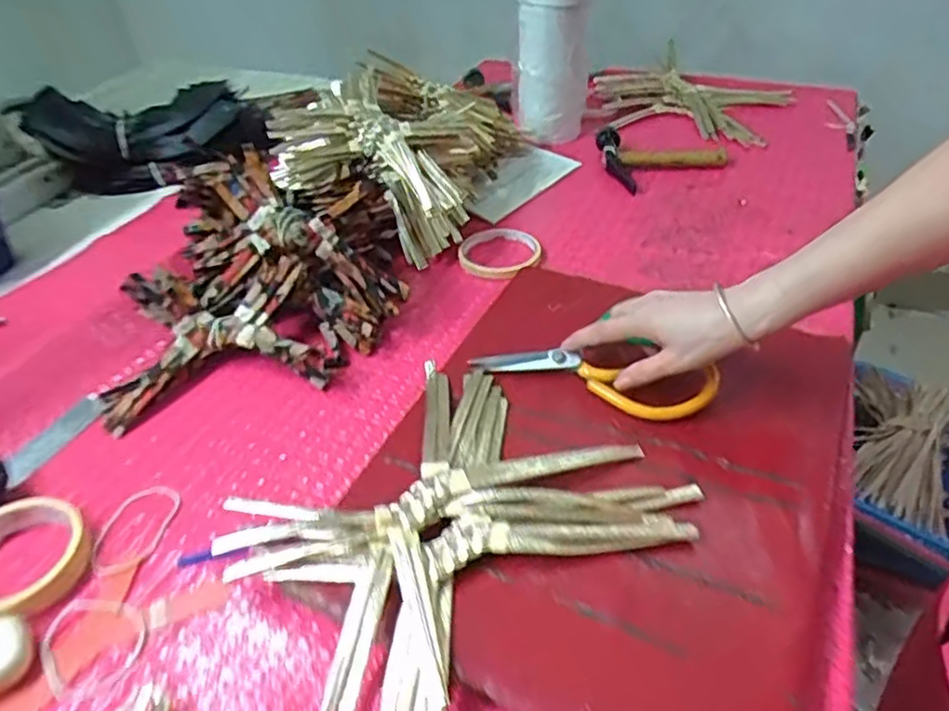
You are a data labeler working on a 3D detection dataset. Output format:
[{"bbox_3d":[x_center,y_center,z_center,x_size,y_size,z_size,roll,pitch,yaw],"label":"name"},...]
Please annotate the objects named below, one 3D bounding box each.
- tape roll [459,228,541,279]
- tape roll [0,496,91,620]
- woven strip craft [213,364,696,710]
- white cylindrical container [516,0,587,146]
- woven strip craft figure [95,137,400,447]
[{"bbox_3d":[0.031,-0.111,0.732,0.089,0.016,0.089,-2,41,2],"label":"tape roll"},{"bbox_3d":[-0.314,0.137,0.456,0.088,0.025,0.091,-2,41,2],"label":"tape roll"},{"bbox_3d":[-0.015,0.105,0.448,0.252,0.034,0.213,-33,48,-29],"label":"woven strip craft"},{"bbox_3d":[0.099,-0.383,0.864,0.089,0.195,0.087,-2,41,2],"label":"white cylindrical container"},{"bbox_3d":[-0.199,-0.073,0.610,0.257,0.135,0.239,-4,41,0],"label":"woven strip craft figure"}]

